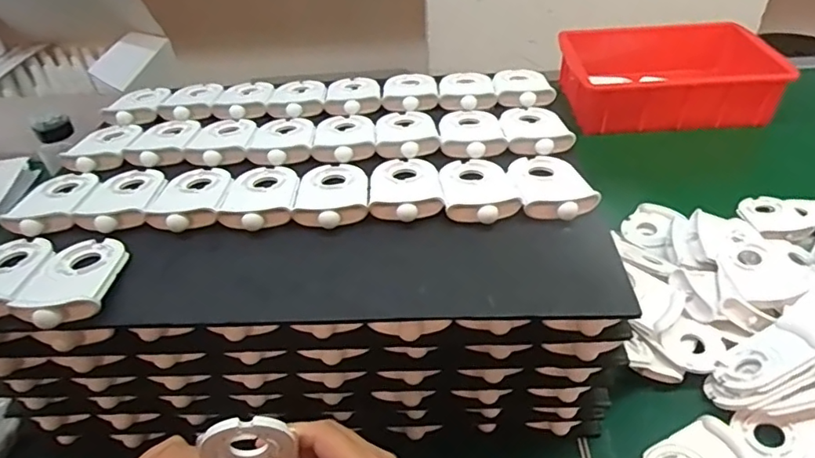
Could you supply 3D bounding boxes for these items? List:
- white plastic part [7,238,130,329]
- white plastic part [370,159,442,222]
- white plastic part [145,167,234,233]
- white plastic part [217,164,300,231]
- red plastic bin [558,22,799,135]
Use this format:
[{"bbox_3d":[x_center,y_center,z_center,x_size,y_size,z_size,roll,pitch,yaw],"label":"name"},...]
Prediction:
[{"bbox_3d":[-0.235,0.035,0.383,0.058,0.022,0.080,-6,40,-3],"label":"white plastic part"},{"bbox_3d":[-0.002,-0.039,0.456,0.057,0.016,0.088,-4,40,1],"label":"white plastic part"},{"bbox_3d":[-0.179,-0.030,0.457,0.055,0.015,0.085,-4,40,1],"label":"white plastic part"},{"bbox_3d":[-0.121,-0.033,0.458,0.058,0.015,0.089,-2,40,2],"label":"white plastic part"},{"bbox_3d":[0.418,-0.252,0.900,0.306,0.080,0.229,-1,40,4],"label":"red plastic bin"}]

